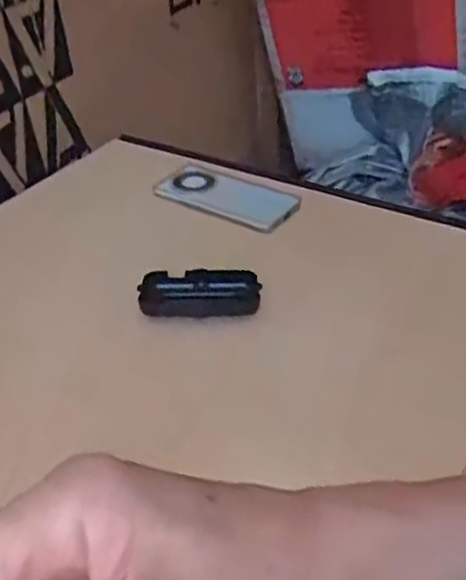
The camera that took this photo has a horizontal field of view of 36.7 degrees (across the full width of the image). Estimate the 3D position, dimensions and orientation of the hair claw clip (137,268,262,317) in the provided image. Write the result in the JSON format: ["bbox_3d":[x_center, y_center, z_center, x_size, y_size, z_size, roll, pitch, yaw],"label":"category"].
[{"bbox_3d":[-0.031,0.003,0.673,0.111,0.029,0.038,-2,34,3],"label":"hair claw clip"}]

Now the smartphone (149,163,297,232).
[{"bbox_3d":[-0.008,-0.111,0.829,0.162,0.015,0.073,25,52,26],"label":"smartphone"}]

